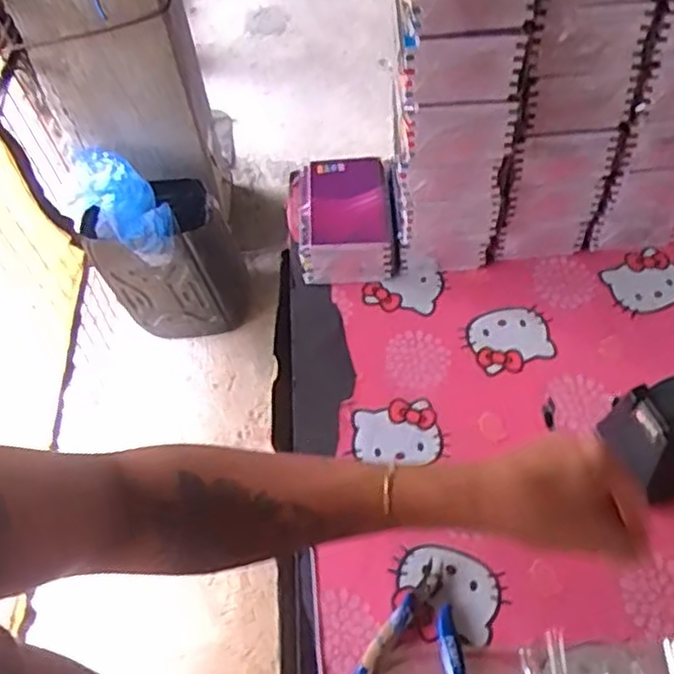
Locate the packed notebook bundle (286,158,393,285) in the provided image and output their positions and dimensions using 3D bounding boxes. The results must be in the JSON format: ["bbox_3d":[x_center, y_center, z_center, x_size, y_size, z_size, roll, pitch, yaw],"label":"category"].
[{"bbox_3d":[0.002,-0.127,0.771,0.106,0.064,0.136,-4,54,3],"label":"packed notebook bundle"}]

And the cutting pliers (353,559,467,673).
[{"bbox_3d":[0.067,0.231,0.539,0.088,0.012,0.111,13,57,14],"label":"cutting pliers"}]

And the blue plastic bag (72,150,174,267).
[{"bbox_3d":[-0.461,-0.281,1.529,0.155,0.086,0.298,-36,82,-19],"label":"blue plastic bag"}]

